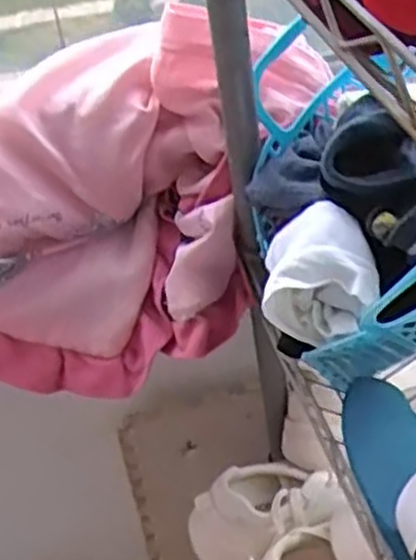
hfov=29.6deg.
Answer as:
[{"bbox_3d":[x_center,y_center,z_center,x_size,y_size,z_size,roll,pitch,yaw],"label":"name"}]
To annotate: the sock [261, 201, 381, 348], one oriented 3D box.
[{"bbox_3d":[0.077,-0.006,0.515,0.069,0.063,0.083,8,46,15],"label":"sock"}]

